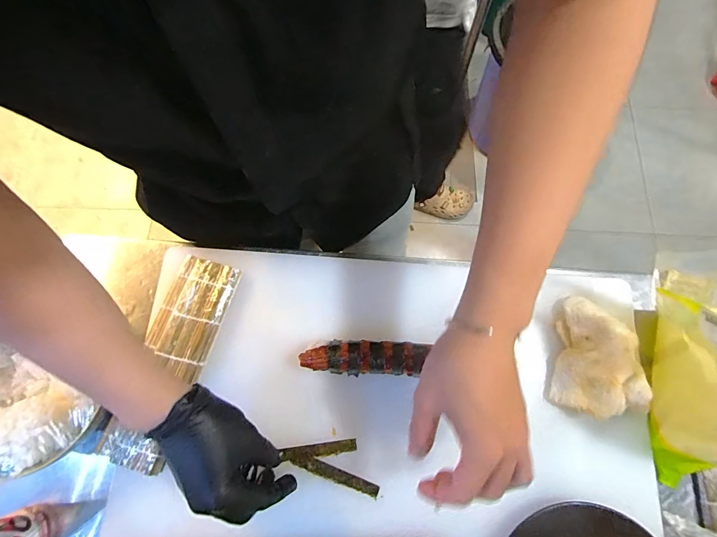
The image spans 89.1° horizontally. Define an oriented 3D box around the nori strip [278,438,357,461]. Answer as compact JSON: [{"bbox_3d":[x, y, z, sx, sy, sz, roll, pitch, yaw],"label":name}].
[{"bbox_3d":[-0.043,0.202,0.403,0.082,0.005,0.013,-6,66,-6],"label":"nori strip"}]

